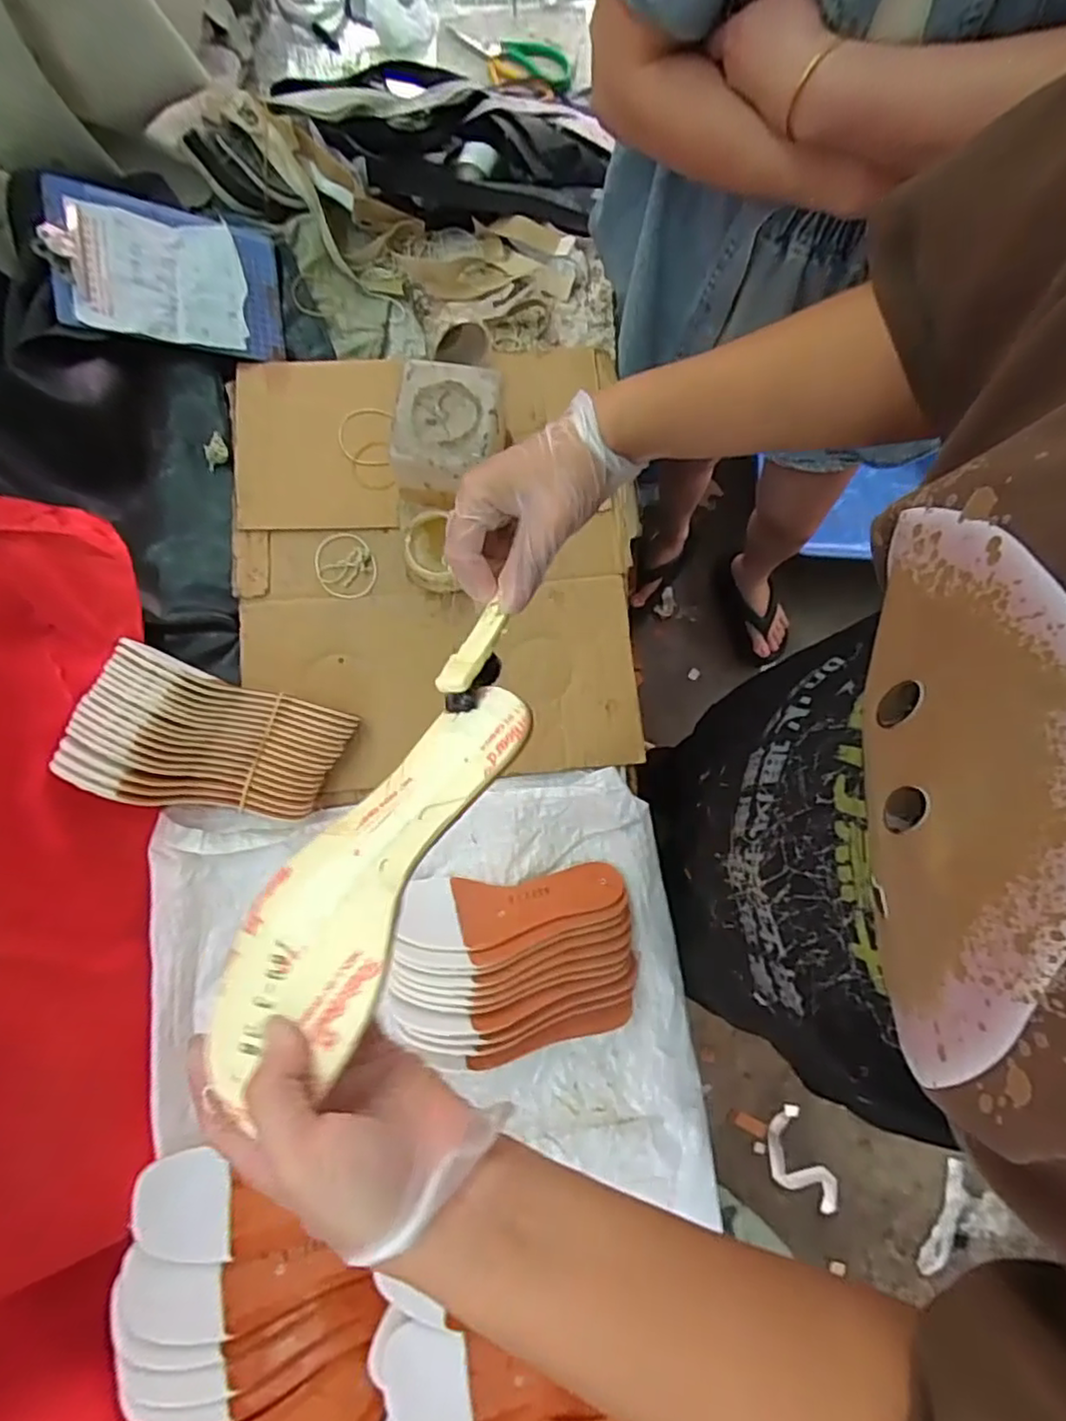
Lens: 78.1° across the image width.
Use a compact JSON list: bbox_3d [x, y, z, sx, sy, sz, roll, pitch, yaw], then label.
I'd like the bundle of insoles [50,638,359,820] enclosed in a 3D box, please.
[{"bbox_3d":[-0.311,0.035,0.650,0.222,0.097,0.138,16,79,4],"label":"bundle of insoles"}]

